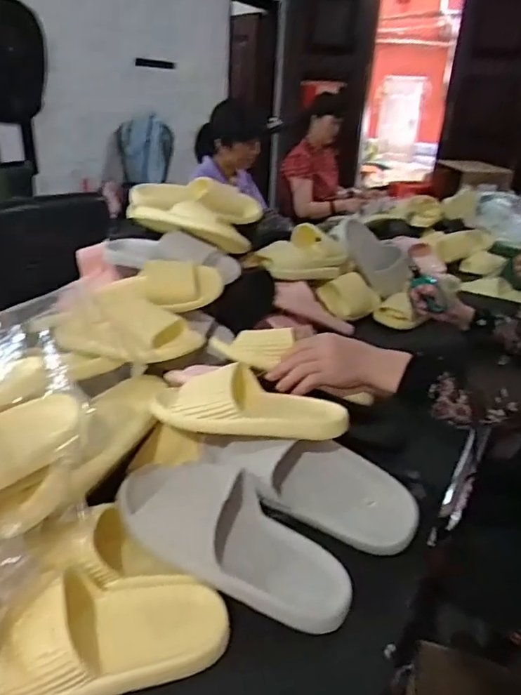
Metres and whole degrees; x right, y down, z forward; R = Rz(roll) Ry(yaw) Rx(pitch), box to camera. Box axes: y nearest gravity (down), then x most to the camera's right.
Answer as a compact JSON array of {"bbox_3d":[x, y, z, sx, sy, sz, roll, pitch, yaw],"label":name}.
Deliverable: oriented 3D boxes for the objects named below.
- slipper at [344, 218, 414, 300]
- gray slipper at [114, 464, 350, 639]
[{"bbox_3d":[0.288,-0.229,1.369,0.225,0.118,0.080,48,31,-3],"label":"slipper"},{"bbox_3d":[-0.030,0.197,0.574,0.277,0.074,0.111,27,32,13],"label":"gray slipper"}]

